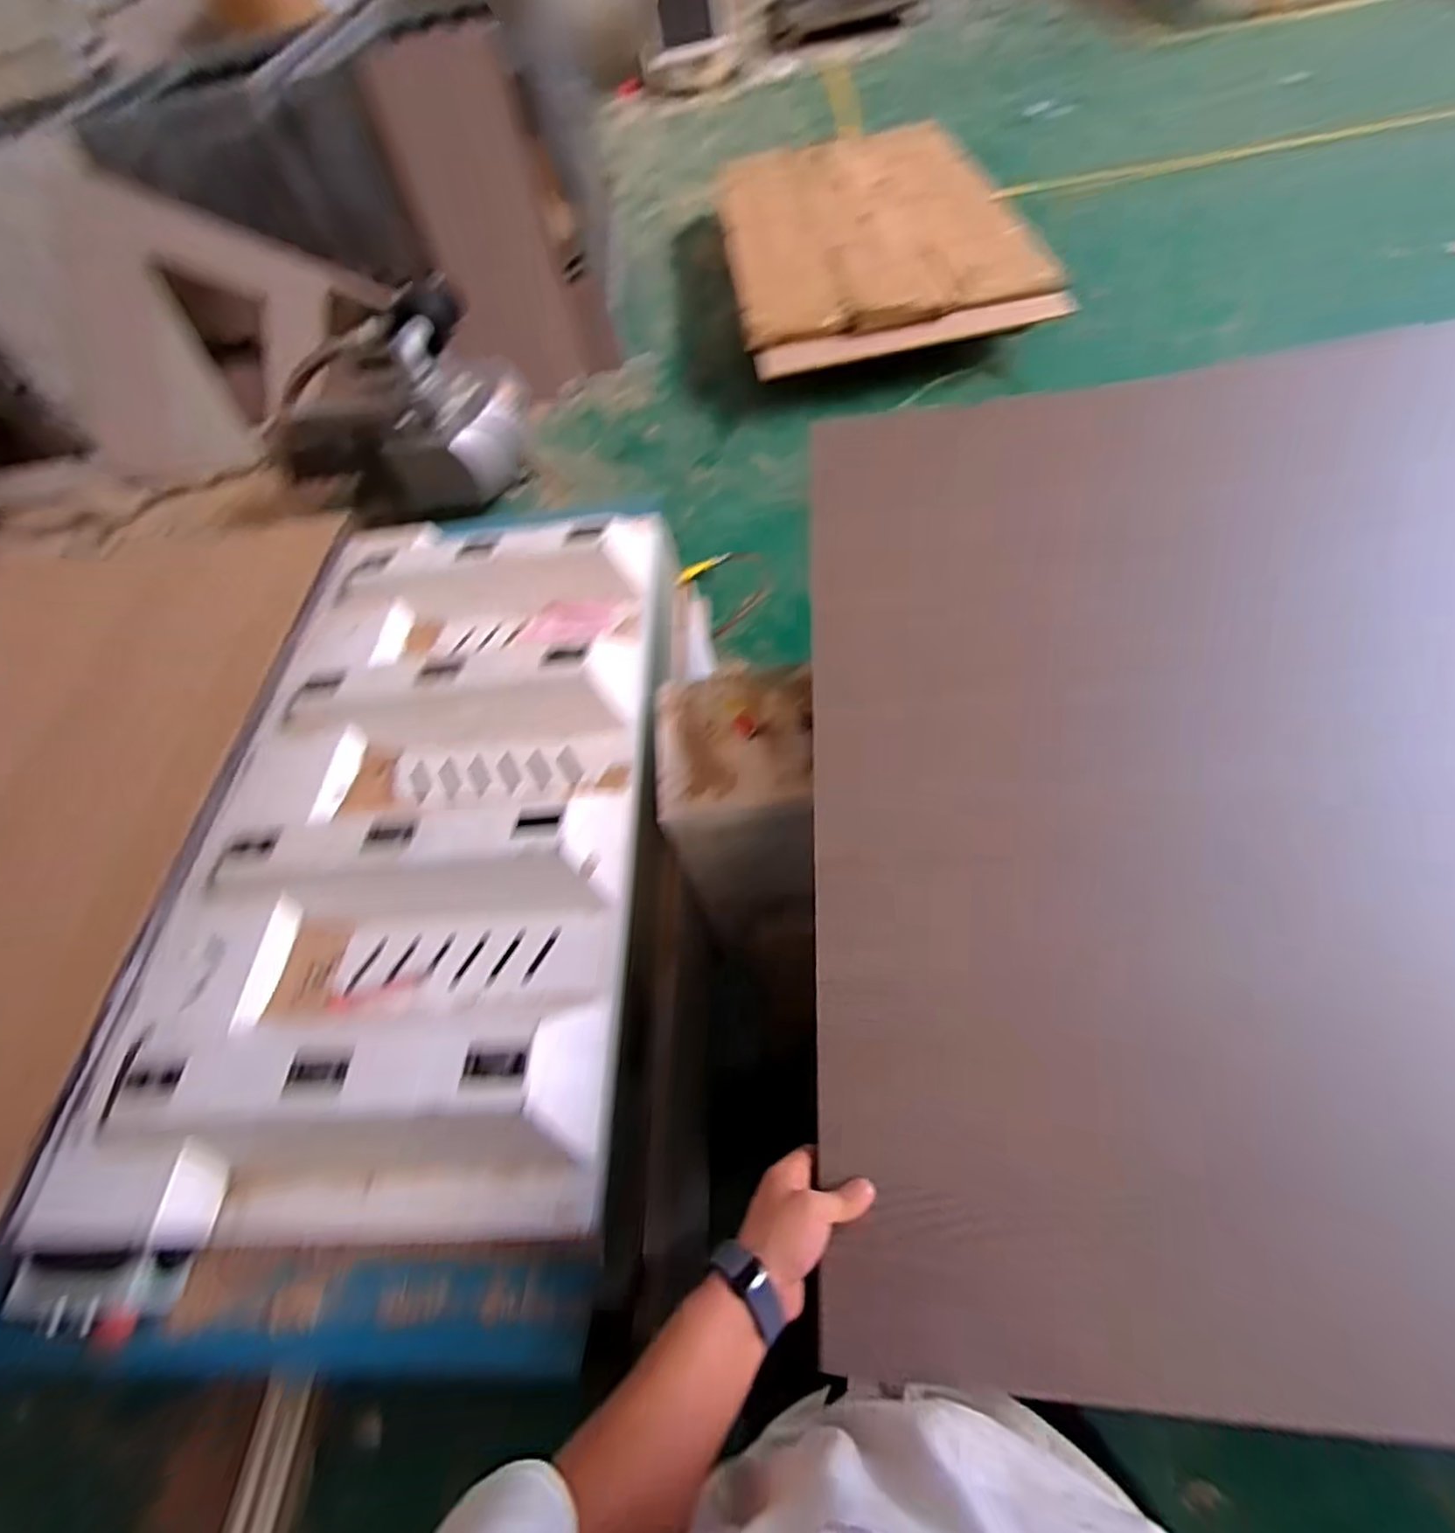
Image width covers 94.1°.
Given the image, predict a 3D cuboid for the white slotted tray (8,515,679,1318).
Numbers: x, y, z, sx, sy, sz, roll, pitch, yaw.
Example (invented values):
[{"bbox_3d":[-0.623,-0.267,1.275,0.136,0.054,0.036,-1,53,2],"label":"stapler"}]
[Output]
[{"bbox_3d":[-0.430,0.065,0.972,0.621,0.148,1.107,-2,56,9],"label":"white slotted tray"}]

